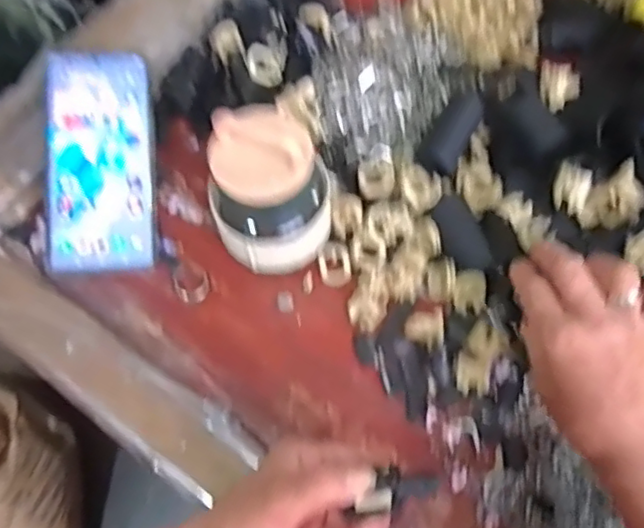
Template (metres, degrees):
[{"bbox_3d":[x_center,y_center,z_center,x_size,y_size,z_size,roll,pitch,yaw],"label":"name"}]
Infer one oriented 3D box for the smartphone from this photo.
[{"bbox_3d":[-0.162,-0.076,0.448,0.074,0.008,0.164,-3,82,-8],"label":"smartphone"}]

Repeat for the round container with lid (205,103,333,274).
[{"bbox_3d":[-0.033,-0.042,0.387,0.066,0.106,0.070,-1,70,3],"label":"round container with lid"}]

